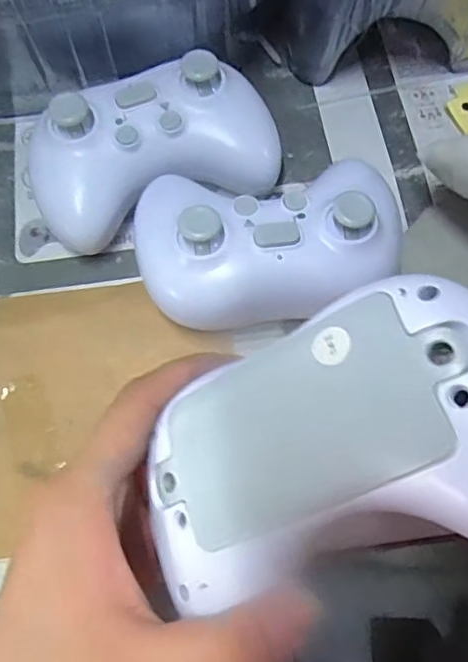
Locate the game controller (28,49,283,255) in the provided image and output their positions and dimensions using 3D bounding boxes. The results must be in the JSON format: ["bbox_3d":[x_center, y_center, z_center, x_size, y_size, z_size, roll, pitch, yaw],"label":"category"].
[{"bbox_3d":[-0.035,-0.080,0.264,0.108,0.050,0.058,-19,70,-6],"label":"game controller"}]

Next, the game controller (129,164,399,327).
[{"bbox_3d":[0.013,-0.036,0.244,0.111,0.054,0.073,-1,69,1],"label":"game controller"}]

